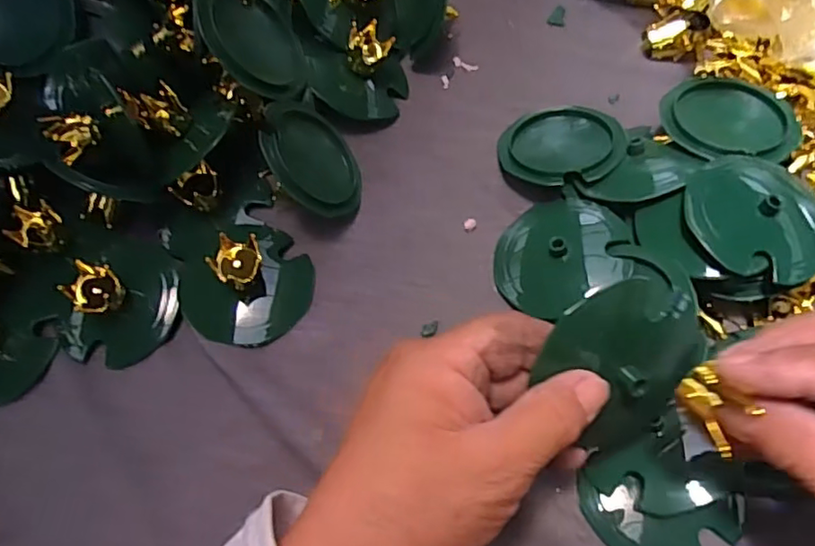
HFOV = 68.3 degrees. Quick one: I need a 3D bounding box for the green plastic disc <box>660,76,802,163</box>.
[{"bbox_3d":[0.189,-0.092,0.353,0.073,0.007,0.064,0,64,4],"label":"green plastic disc"}]

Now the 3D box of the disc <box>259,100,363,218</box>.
[{"bbox_3d":[-0.057,-0.069,0.363,0.007,0.073,0.070,-28,54,35],"label":"disc"}]

